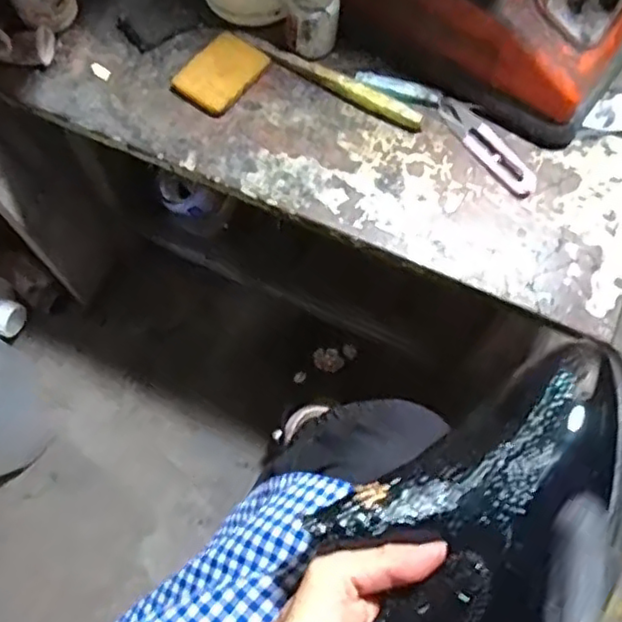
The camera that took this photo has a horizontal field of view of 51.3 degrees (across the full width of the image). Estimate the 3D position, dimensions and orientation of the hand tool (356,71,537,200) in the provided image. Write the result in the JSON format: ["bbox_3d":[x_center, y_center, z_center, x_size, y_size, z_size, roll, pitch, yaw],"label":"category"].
[{"bbox_3d":[0.118,-0.156,0.532,0.169,0.007,0.042,39,74,12],"label":"hand tool"}]

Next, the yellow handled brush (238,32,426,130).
[{"bbox_3d":[0.014,-0.197,0.540,0.175,0.012,0.019,29,73,9],"label":"yellow handled brush"}]

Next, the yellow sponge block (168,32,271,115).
[{"bbox_3d":[-0.074,-0.201,0.540,0.054,0.012,0.074,35,74,10],"label":"yellow sponge block"}]

